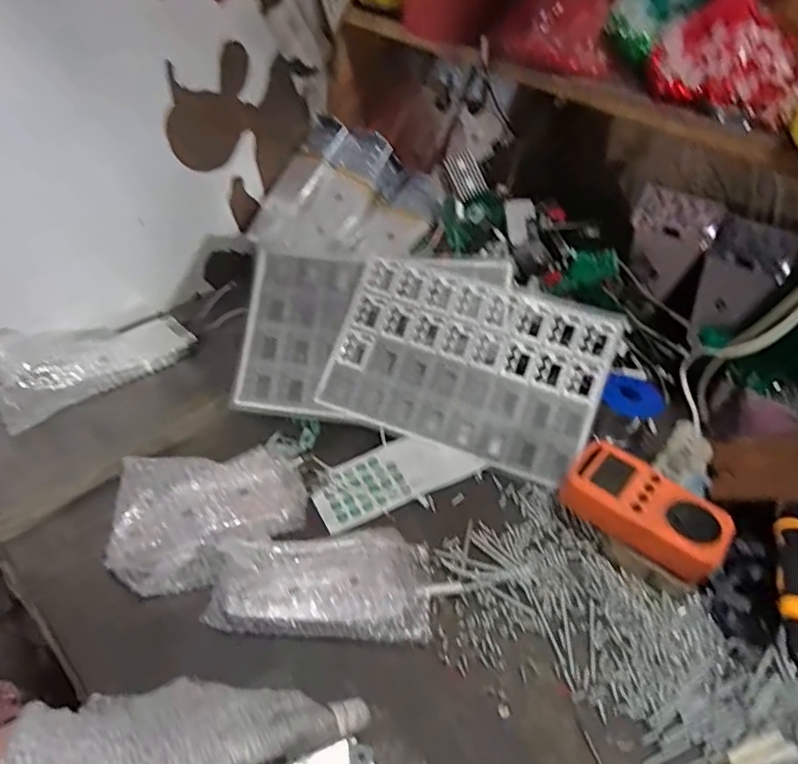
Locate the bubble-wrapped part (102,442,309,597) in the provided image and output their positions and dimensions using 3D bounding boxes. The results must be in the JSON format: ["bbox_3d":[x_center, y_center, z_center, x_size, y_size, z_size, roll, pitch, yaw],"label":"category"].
[{"bbox_3d":[-0.153,0.108,0.468,0.152,0.049,0.103,-13,47,-17],"label":"bubble-wrapped part"}]

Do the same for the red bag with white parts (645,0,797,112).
[{"bbox_3d":[0.261,-0.277,0.432,0.103,0.107,0.071,24,46,19],"label":"red bag with white parts"}]

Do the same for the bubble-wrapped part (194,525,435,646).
[{"bbox_3d":[-0.059,0.150,0.438,0.167,0.061,0.083,3,44,-2],"label":"bubble-wrapped part"}]

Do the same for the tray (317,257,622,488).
[{"bbox_3d":[0.068,-0.018,0.560,0.261,0.017,0.175,20,85,8],"label":"tray"}]

